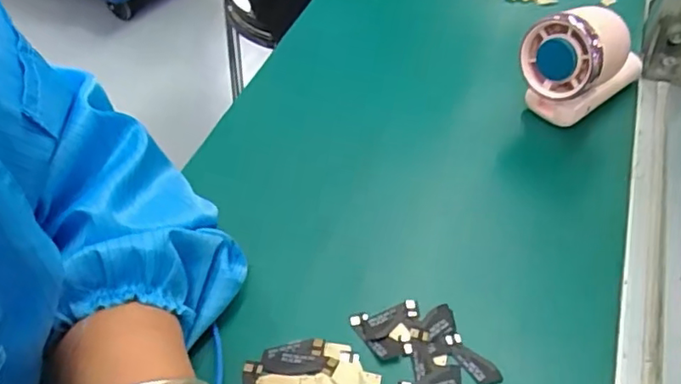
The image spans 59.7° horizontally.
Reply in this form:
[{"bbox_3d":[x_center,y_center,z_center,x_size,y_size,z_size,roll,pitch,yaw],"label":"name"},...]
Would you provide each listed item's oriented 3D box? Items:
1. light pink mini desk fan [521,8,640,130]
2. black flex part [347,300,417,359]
[{"bbox_3d":[0.184,-0.104,0.445,0.109,0.086,0.056,-35,59,-27],"label":"light pink mini desk fan"},{"bbox_3d":[0.029,0.080,0.339,0.039,0.004,0.030,-11,51,-11],"label":"black flex part"}]

